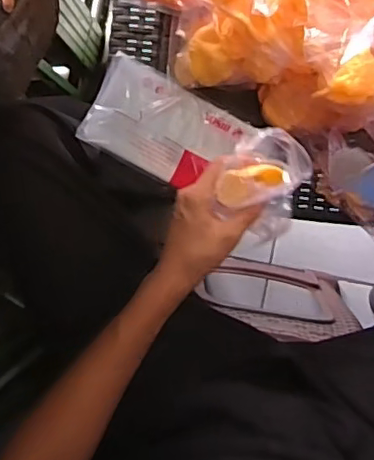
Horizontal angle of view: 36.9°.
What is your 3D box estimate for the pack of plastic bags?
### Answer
[{"bbox_3d":[-0.029,-0.117,0.645,0.172,0.018,0.105,28,95,0],"label":"pack of plastic bags"}]

